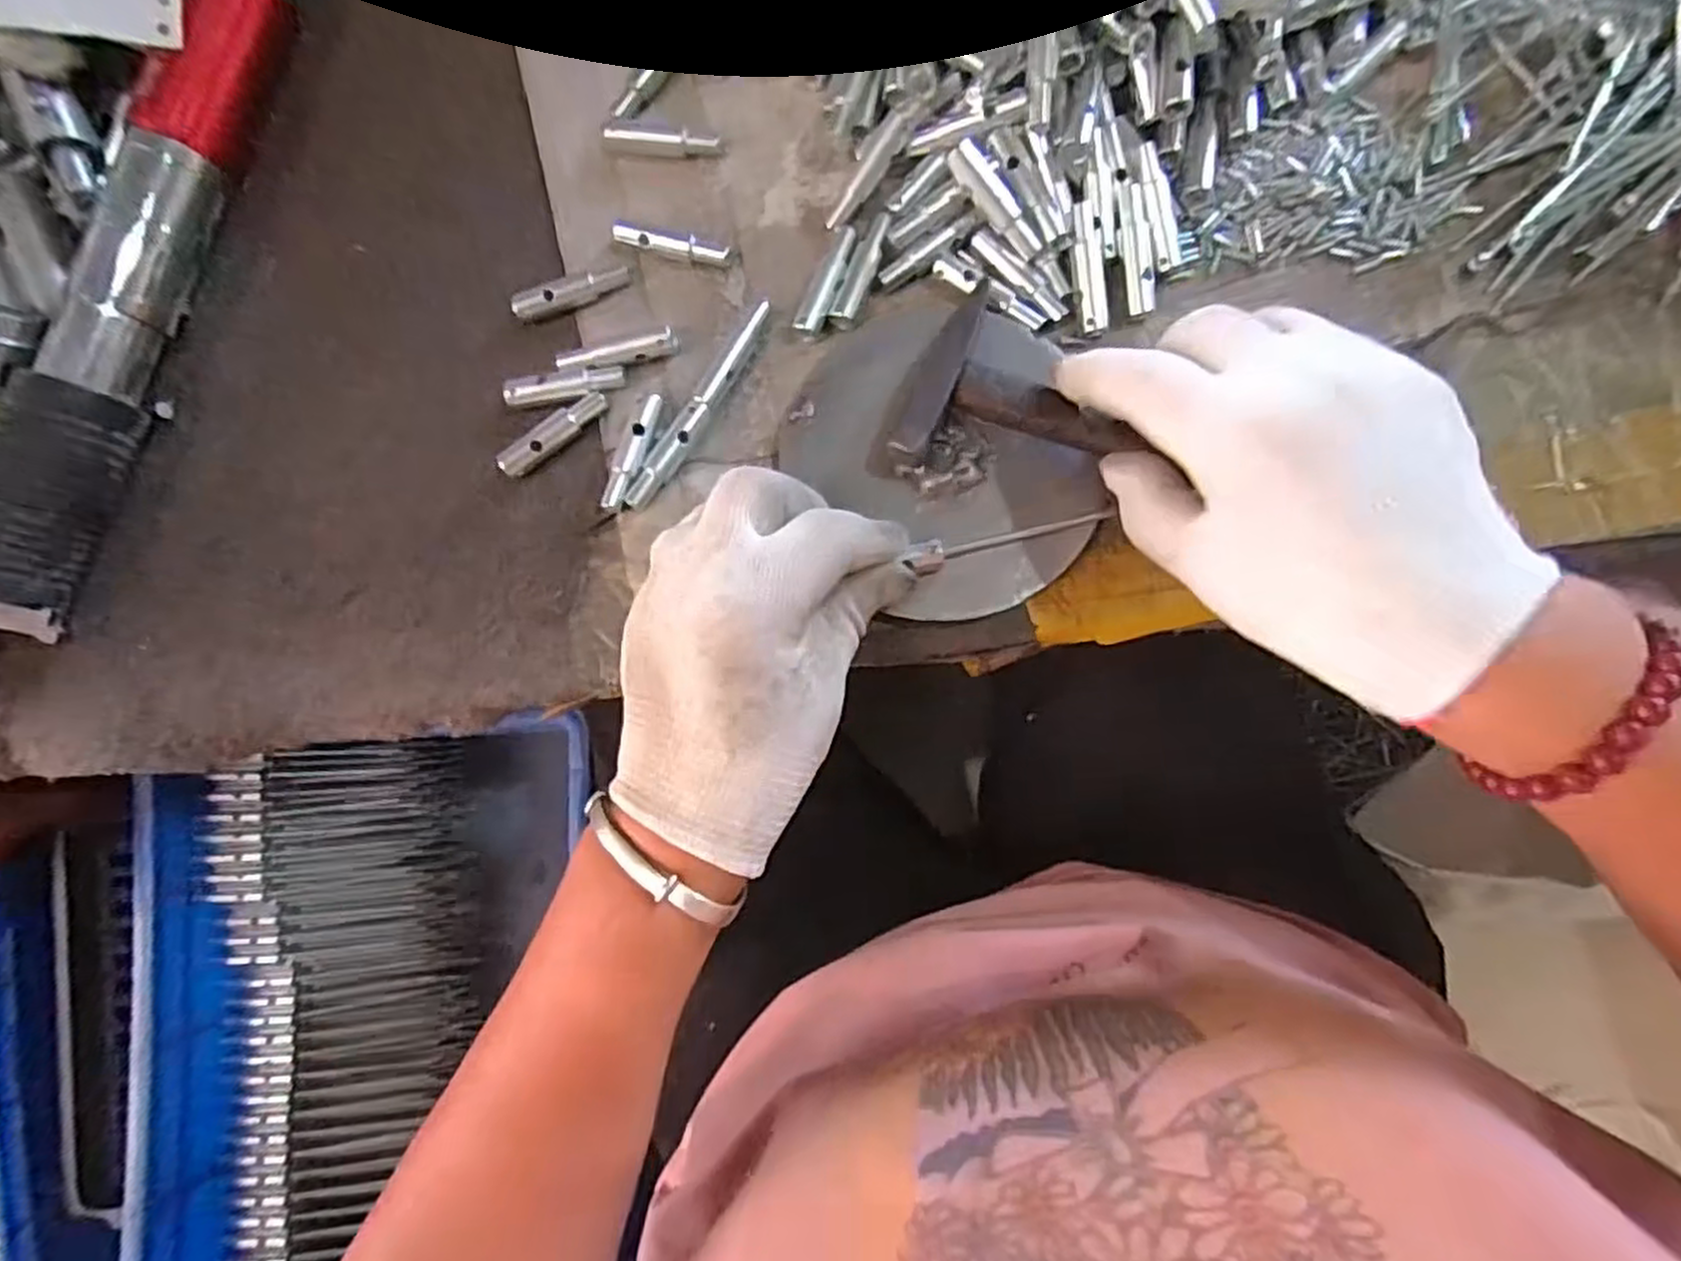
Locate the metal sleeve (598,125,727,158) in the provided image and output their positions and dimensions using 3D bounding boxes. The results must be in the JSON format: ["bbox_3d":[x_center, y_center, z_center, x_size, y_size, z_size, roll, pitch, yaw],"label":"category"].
[{"bbox_3d":[-0.078,-0.215,0.341,0.051,0.010,0.008,6,85,4],"label":"metal sleeve"}]

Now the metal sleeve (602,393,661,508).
[{"bbox_3d":[-0.085,-0.073,0.320,0.009,0.007,0.050,20,86,5],"label":"metal sleeve"}]

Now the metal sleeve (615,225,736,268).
[{"bbox_3d":[-0.071,-0.164,0.332,0.050,0.010,0.009,12,86,5],"label":"metal sleeve"}]

